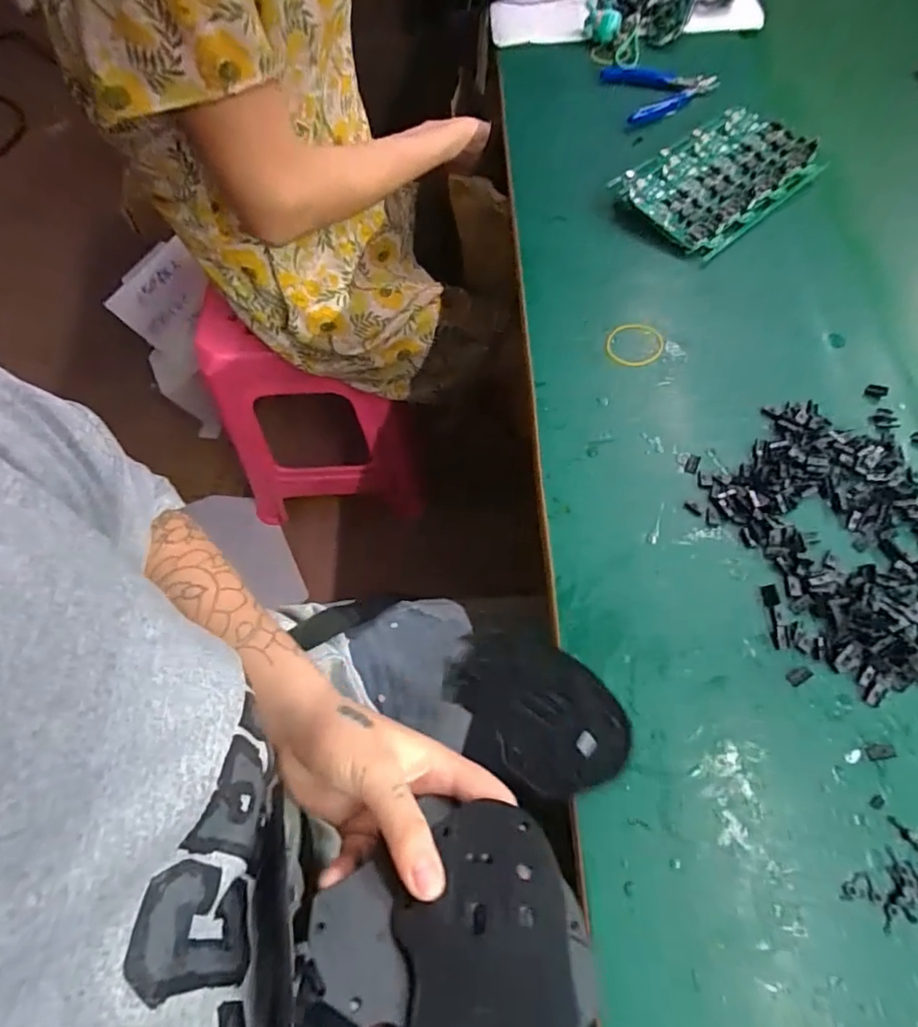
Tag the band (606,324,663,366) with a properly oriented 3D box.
[{"bbox_3d":[0.148,-0.143,0.468,0.045,0.006,0.040,21,66,13],"label":"band"}]

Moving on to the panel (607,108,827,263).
[{"bbox_3d":[0.252,-0.324,0.539,0.177,0.031,0.114,-37,67,-15],"label":"panel"}]

